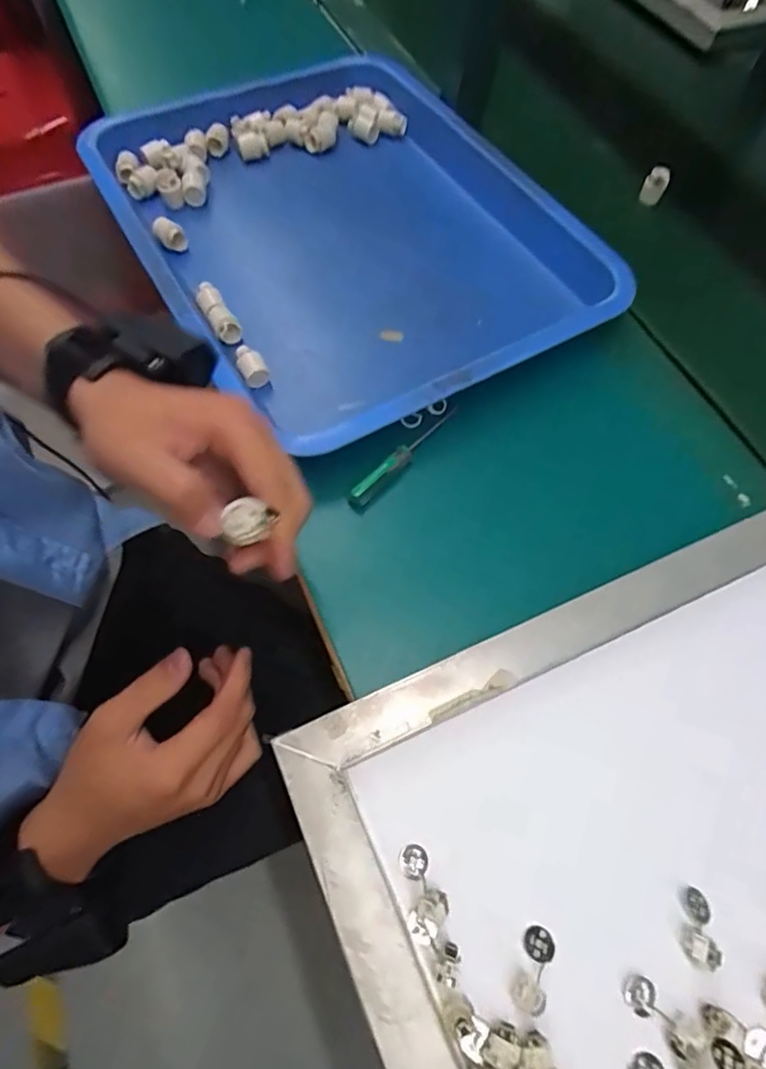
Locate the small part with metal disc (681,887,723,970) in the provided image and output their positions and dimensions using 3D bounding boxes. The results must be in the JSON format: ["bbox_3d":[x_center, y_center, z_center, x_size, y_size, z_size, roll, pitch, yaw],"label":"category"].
[{"bbox_3d":[0.161,0.201,0.279,0.015,0.010,0.034,18,46,7],"label":"small part with metal disc"}]

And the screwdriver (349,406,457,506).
[{"bbox_3d":[0.019,-0.064,0.400,0.012,0.010,0.117,37,67,14],"label":"screwdriver"}]

